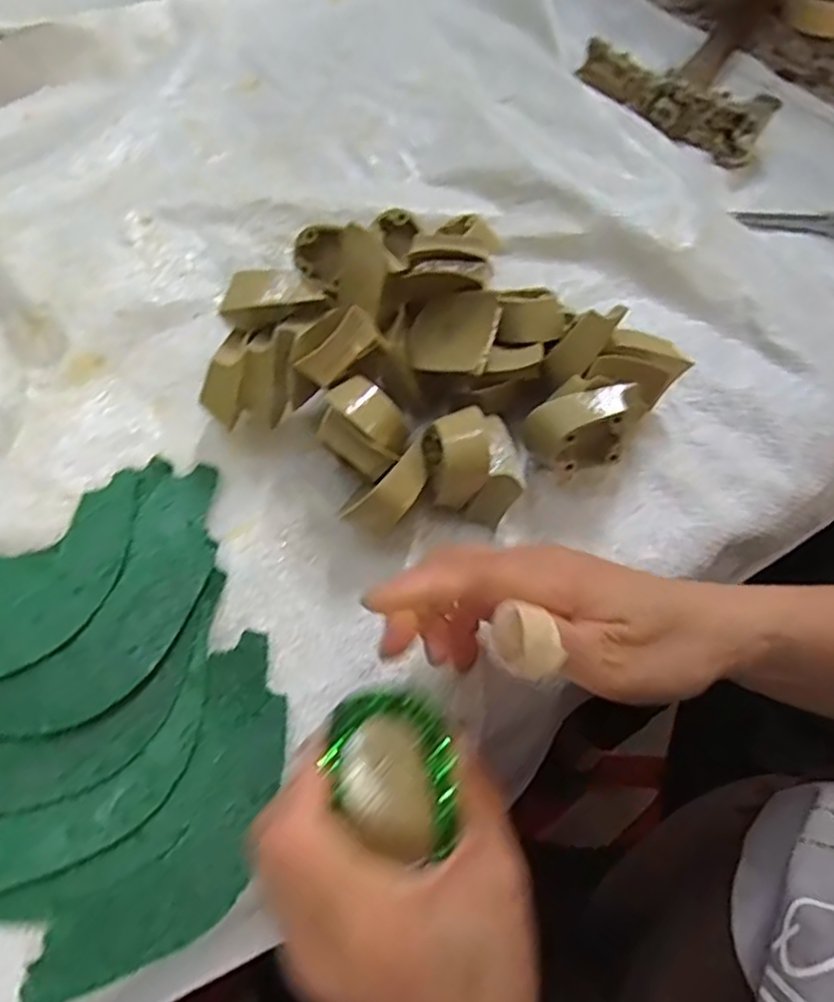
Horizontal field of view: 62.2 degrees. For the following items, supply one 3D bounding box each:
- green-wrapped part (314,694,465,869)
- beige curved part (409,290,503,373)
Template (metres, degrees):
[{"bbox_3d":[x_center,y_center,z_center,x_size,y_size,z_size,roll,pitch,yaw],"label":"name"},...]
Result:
[{"bbox_3d":[-0.007,0.091,0.233,0.040,0.020,0.051,-34,68,-17],"label":"green-wrapped part"},{"bbox_3d":[0.018,-0.085,0.349,0.049,0.015,0.040,18,96,44],"label":"beige curved part"}]

